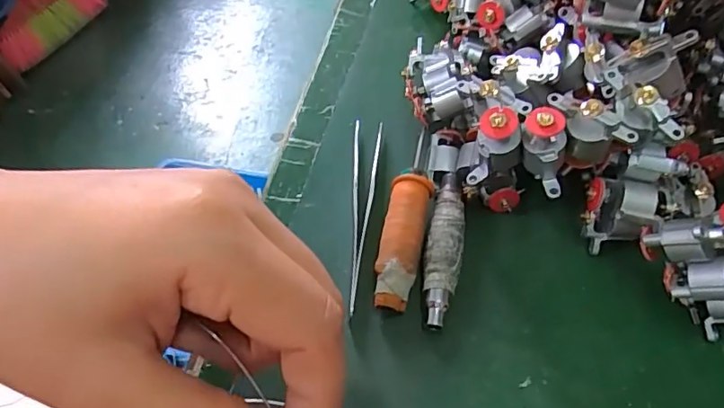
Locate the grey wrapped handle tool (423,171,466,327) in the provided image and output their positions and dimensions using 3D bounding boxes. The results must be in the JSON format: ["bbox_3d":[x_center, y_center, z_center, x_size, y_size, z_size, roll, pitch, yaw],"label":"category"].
[{"bbox_3d":[0.035,0.019,0.234,0.015,0.017,0.069,10,51,6],"label":"grey wrapped handle tool"}]

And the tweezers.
[{"bbox_3d":[0.002,0.000,0.249,0.013,0.007,0.109,3,51,1],"label":"tweezers"}]

